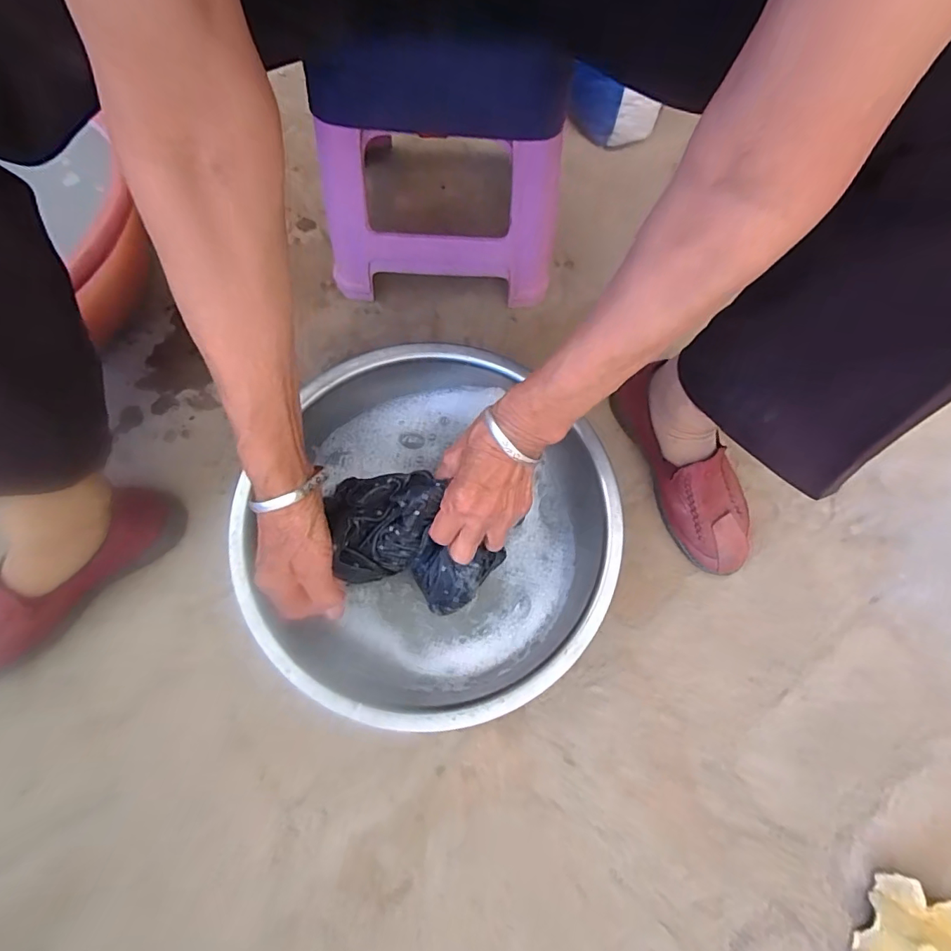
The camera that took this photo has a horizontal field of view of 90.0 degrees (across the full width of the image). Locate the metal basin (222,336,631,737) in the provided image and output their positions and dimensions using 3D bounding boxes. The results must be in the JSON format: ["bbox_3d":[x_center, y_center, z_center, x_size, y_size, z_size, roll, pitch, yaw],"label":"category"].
[{"bbox_3d":[-0.038,0.057,0.479,0.327,0.110,0.335,0,73,-1],"label":"metal basin"}]

